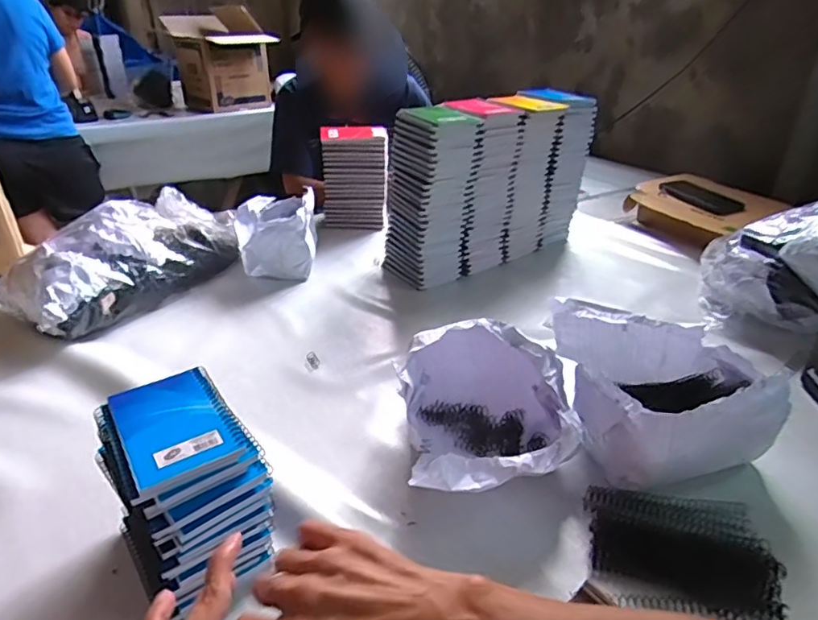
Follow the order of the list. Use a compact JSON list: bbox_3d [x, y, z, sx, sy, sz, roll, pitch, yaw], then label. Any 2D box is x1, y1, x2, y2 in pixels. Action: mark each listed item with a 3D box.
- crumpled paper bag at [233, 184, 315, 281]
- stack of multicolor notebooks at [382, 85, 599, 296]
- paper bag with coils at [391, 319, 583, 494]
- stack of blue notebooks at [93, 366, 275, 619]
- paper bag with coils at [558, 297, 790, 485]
[{"bbox_3d":[-0.250,-0.149,1.057,0.131,0.118,0.224,-2,30,-4],"label":"crumpled paper bag"},{"bbox_3d":[0.150,-0.248,1.075,0.419,0.286,0.152,-21,36,-33],"label":"stack of multicolor notebooks"},{"bbox_3d":[0.079,0.102,0.602,0.170,0.125,0.207,-3,30,-7],"label":"paper bag with coils"},{"bbox_3d":[-0.195,0.157,0.493,0.108,0.144,0.141,-21,36,-33],"label":"stack of blue notebooks"},{"bbox_3d":[0.278,0.087,0.615,0.178,0.123,0.190,-7,30,-13],"label":"paper bag with coils"}]

